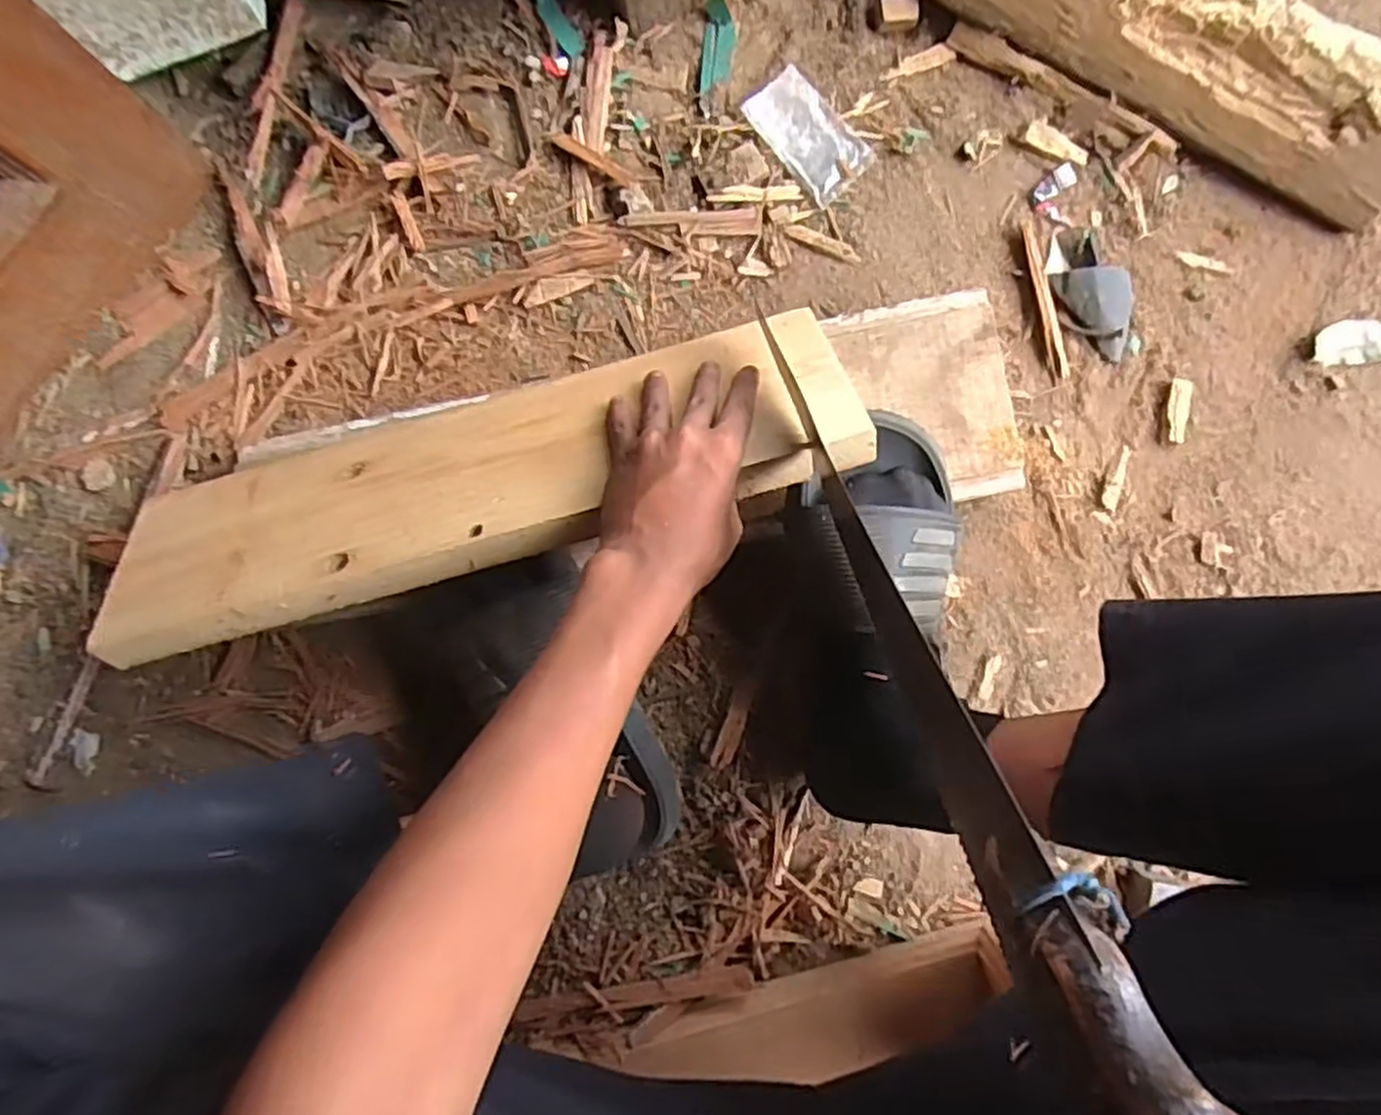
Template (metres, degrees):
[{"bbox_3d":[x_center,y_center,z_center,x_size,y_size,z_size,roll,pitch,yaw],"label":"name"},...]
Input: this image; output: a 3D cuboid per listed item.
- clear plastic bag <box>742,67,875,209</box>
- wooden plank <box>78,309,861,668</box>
[{"bbox_3d":[0.092,-0.327,0.595,0.056,0.017,0.098,-42,85,1],"label":"clear plastic bag"},{"bbox_3d":[-0.134,-0.051,0.473,0.461,0.020,0.133,-14,55,4],"label":"wooden plank"}]

